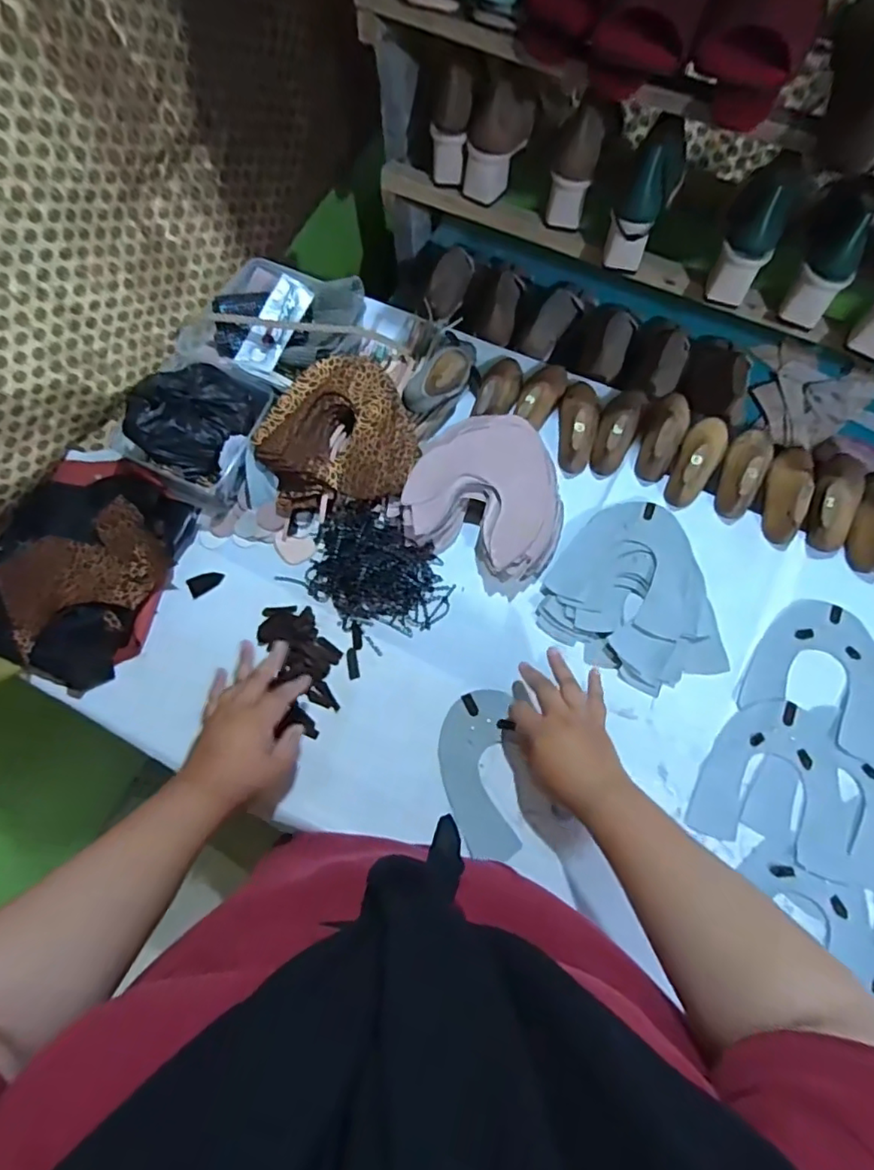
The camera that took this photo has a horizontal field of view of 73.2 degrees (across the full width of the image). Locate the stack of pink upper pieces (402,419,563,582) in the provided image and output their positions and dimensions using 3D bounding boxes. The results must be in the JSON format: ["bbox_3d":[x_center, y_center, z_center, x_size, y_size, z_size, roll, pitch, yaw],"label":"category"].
[{"bbox_3d":[0.069,-0.112,0.721,0.181,0.062,0.186,26,70,11],"label":"stack of pink upper pieces"}]

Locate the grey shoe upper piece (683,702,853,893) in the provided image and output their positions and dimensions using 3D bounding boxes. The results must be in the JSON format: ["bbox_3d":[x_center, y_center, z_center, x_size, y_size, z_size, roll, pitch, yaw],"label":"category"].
[{"bbox_3d":[0.358,0.202,0.619,0.153,0.005,0.159,19,69,9],"label":"grey shoe upper piece"}]

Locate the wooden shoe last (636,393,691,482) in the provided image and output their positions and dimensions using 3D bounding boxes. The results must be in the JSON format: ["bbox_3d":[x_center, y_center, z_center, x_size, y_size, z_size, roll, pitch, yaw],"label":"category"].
[{"bbox_3d":[0.297,-0.203,0.764,0.053,0.047,0.135,22,70,10],"label":"wooden shoe last"}]

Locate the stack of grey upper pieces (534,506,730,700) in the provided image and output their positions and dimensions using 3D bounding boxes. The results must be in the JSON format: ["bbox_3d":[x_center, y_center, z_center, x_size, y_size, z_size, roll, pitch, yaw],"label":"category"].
[{"bbox_3d":[0.218,0.010,0.689,0.188,0.024,0.217,-9,68,-3],"label":"stack of grey upper pieces"}]

